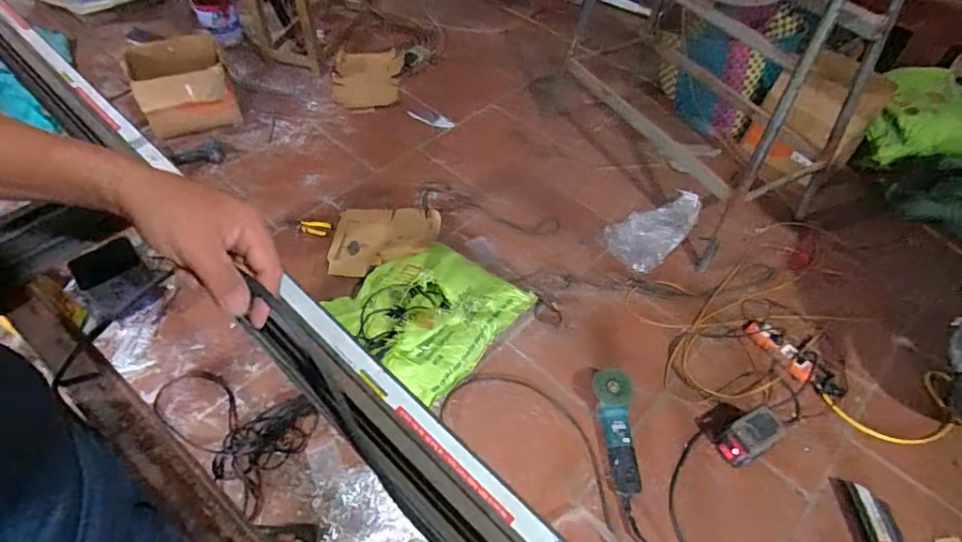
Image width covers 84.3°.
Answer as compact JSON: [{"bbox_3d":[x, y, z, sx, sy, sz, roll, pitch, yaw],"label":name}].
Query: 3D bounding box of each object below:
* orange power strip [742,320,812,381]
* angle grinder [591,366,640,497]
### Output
[{"bbox_3d":[0.829,0.218,1.480,0.065,0.041,0.211,-31,58,-22],"label":"orange power strip"},{"bbox_3d":[0.331,0.390,1.302,0.090,0.089,0.294,2,52,1],"label":"angle grinder"}]

